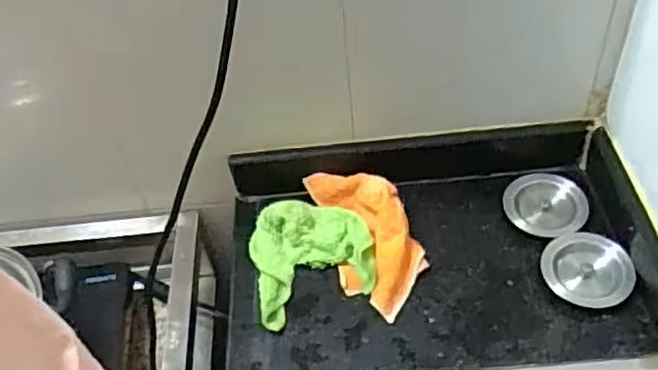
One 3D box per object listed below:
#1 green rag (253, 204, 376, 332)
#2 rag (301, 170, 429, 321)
[{"bbox_3d":[-0.018,0.071,0.699,0.121,0.033,0.126,-13,48,-5],"label":"green rag"},{"bbox_3d":[0.041,0.049,0.702,0.085,0.050,0.174,-15,48,-7],"label":"rag"}]

